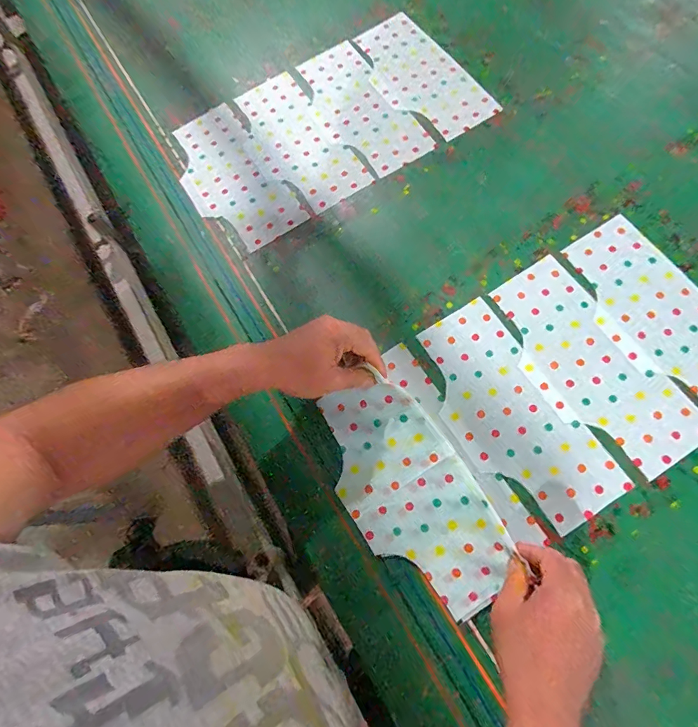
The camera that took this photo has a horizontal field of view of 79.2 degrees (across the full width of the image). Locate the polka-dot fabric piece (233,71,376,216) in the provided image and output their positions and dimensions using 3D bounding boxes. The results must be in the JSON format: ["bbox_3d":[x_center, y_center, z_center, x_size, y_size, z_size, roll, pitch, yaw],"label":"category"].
[{"bbox_3d":[-0.094,-0.358,0.682,0.132,0.011,0.283,-30,67,-3],"label":"polka-dot fabric piece"}]

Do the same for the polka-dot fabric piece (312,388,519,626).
[{"bbox_3d":[0.067,0.150,0.478,0.139,0.027,0.265,-37,77,9],"label":"polka-dot fabric piece"}]

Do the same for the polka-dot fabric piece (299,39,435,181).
[{"bbox_3d":[0.011,-0.421,0.697,0.132,0.009,0.282,-29,69,-3],"label":"polka-dot fabric piece"}]

